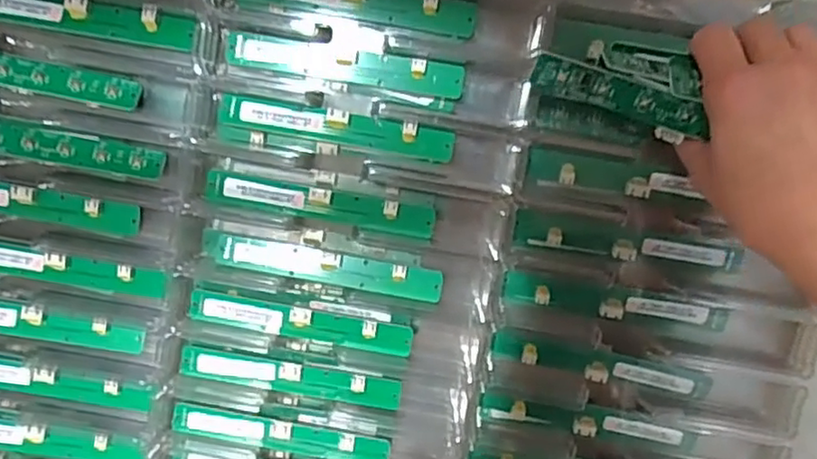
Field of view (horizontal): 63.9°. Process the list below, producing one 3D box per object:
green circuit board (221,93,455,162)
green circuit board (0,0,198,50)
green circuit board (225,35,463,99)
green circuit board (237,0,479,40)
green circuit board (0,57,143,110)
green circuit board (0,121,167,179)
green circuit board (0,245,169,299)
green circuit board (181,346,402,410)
[{"bbox_3d":[-0.043,-0.060,0.390,0.139,0.007,0.022,9,114,1],"label":"green circuit board"},{"bbox_3d":[-0.194,-0.127,0.386,0.134,0.008,0.022,8,96,-1],"label":"green circuit board"},{"bbox_3d":[-0.037,-0.098,0.387,0.139,0.006,0.019,11,111,3],"label":"green circuit board"},{"bbox_3d":[-0.030,-0.132,0.381,0.137,0.008,0.023,10,105,3],"label":"green circuit board"},{"bbox_3d":[-0.233,-0.092,0.392,0.140,0.008,0.018,11,96,-2],"label":"green circuit board"},{"bbox_3d":[-0.231,-0.053,0.396,0.163,0.007,0.020,10,96,-2],"label":"green circuit board"},{"bbox_3d":[-0.221,0.025,0.408,0.140,0.010,0.020,9,96,-1],"label":"green circuit board"},{"bbox_3d":[-0.074,0.095,0.413,0.138,0.011,0.020,8,96,-1],"label":"green circuit board"}]

